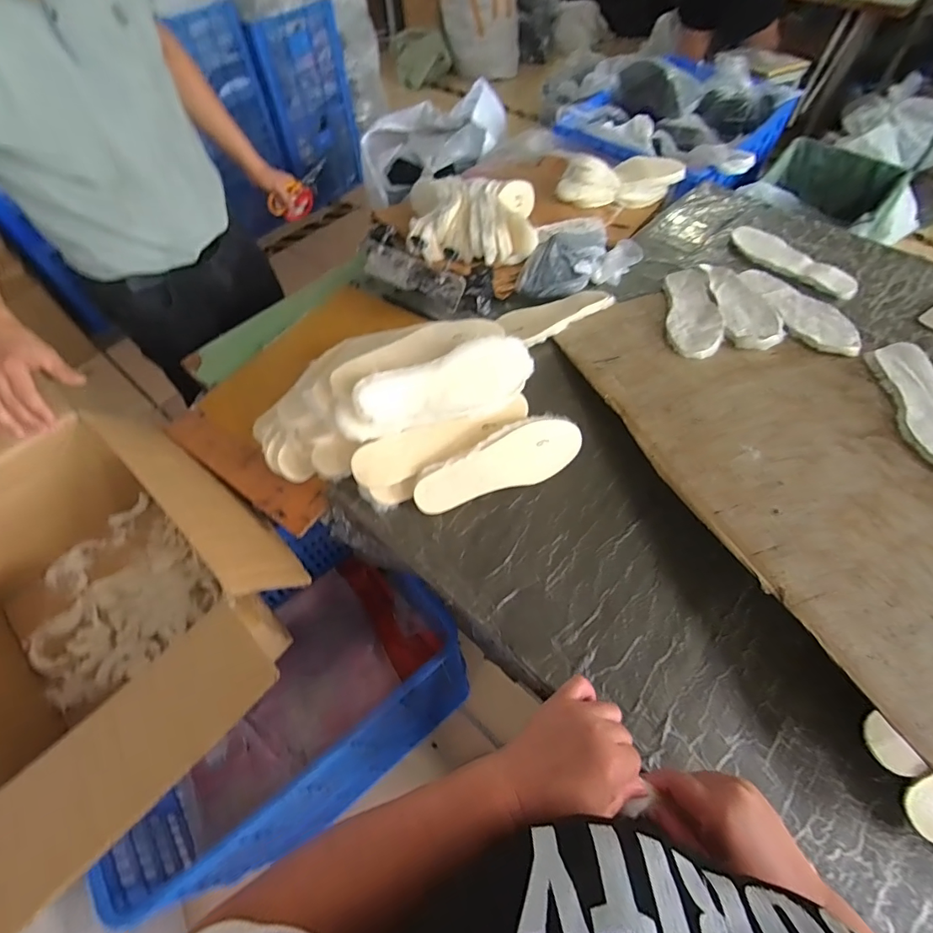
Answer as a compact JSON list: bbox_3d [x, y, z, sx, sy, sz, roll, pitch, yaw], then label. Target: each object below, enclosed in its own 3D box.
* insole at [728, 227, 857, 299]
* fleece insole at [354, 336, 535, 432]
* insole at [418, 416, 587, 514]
[{"bbox_3d":[0.687,-0.439,0.994,0.104,0.020,0.282,-35,62,-19],"label":"insole"},{"bbox_3d":[-0.024,-0.116,0.681,0.266,0.098,0.032,-22,23,-18],"label":"fleece insole"},{"bbox_3d":[0.054,-0.008,0.697,0.264,0.097,0.017,-17,24,-13],"label":"insole"}]

